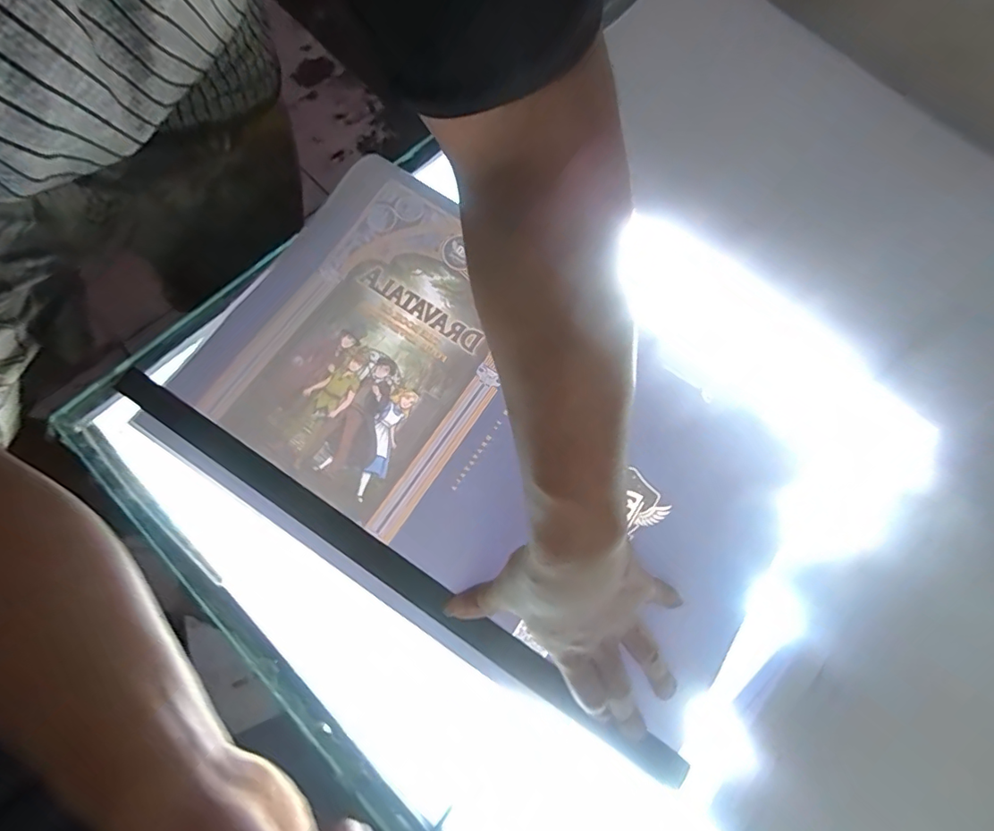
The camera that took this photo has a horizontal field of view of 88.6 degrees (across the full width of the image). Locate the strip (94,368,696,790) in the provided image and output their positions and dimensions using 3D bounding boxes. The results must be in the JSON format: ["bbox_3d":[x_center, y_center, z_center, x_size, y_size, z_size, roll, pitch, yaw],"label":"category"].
[{"bbox_3d":[-0.089,0.114,0.383,0.509,0.006,0.027,33,74,6],"label":"strip"}]

